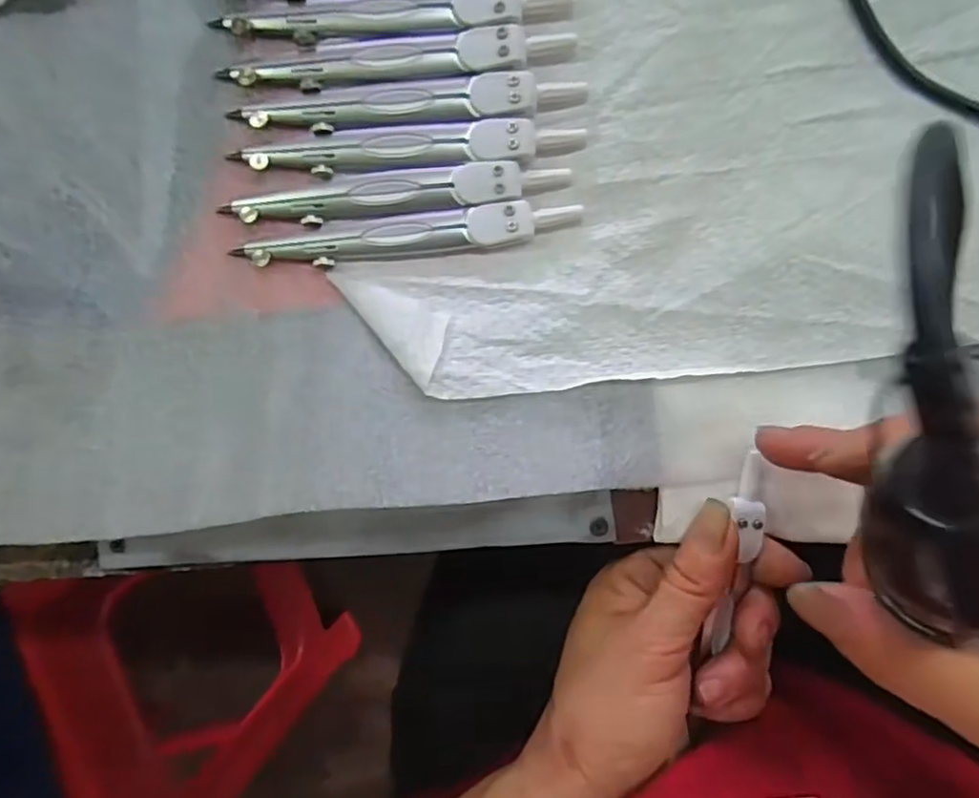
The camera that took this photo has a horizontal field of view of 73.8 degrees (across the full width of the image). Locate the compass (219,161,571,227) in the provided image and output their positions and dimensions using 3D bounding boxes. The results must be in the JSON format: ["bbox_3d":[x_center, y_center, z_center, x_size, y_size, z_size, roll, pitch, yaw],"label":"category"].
[{"bbox_3d":[-0.035,-0.076,0.240,0.124,0.006,0.015,-6,96,2],"label":"compass"}]

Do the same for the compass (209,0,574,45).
[{"bbox_3d":[-0.035,-0.139,0.234,0.125,0.007,0.016,-2,96,1],"label":"compass"}]

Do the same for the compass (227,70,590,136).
[{"bbox_3d":[-0.029,-0.108,0.236,0.125,0.007,0.015,-4,96,1],"label":"compass"}]

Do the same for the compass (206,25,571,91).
[{"bbox_3d":[-0.033,-0.124,0.235,0.126,0.006,0.015,-4,96,2],"label":"compass"}]

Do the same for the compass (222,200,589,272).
[{"bbox_3d":[-0.030,-0.060,0.240,0.125,0.006,0.015,-7,96,2],"label":"compass"}]

